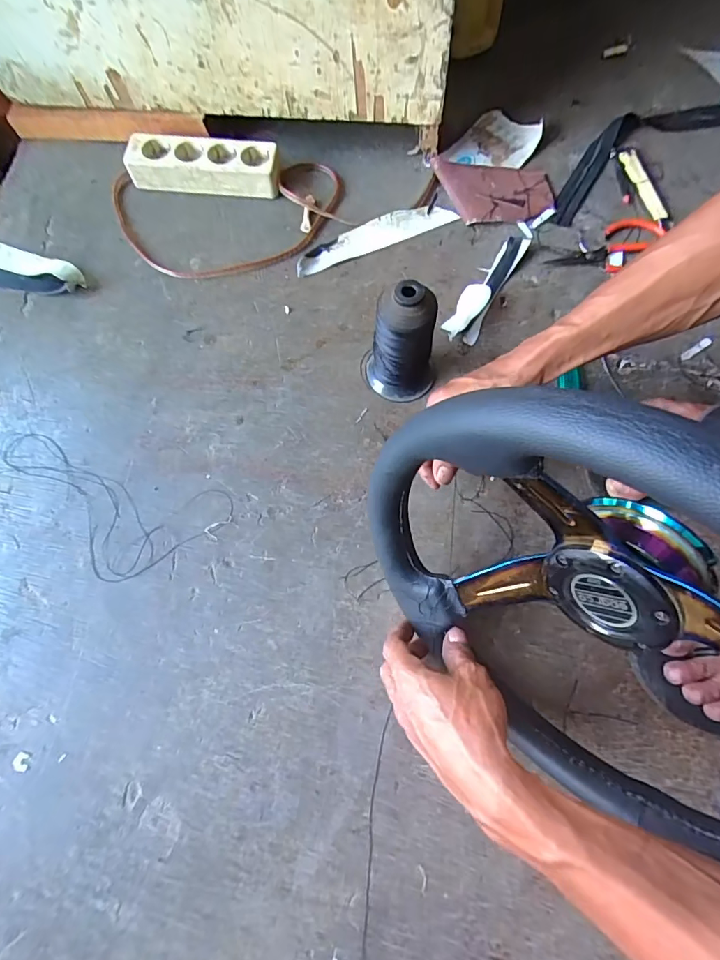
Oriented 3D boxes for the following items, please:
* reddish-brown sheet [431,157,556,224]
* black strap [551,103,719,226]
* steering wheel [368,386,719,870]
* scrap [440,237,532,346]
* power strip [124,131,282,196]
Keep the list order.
[{"bbox_3d":[0.182,-0.391,0.610,0.158,0.016,0.105,1,72,1],"label":"reddish-brown sheet"},{"bbox_3d":[0.394,-0.476,0.641,0.361,0.012,0.099,-32,75,-9],"label":"black strap"},{"bbox_3d":[0.147,0.091,0.296,0.085,0.344,0.326,-37,75,-26],"label":"steering wheel"},{"bbox_3d":[0.160,-0.244,0.563,0.042,0.015,0.173,30,75,10],"label":"scrap"},{"bbox_3d":[-0.208,-0.422,0.606,0.196,0.044,0.054,6,72,3],"label":"power strip"}]

